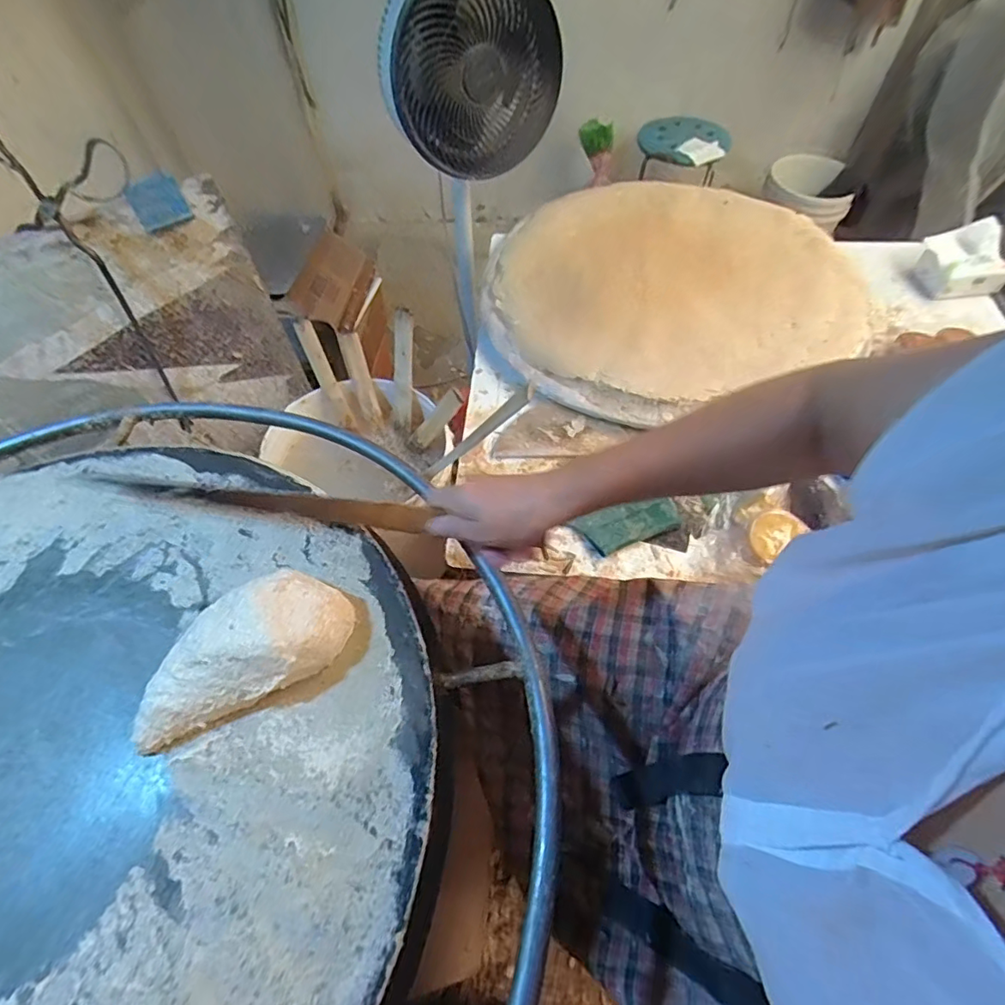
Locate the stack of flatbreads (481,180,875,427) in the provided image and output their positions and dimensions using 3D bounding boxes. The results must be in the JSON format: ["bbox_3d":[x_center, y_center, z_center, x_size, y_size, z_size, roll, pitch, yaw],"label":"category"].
[{"bbox_3d":[0.281,-0.415,0.956,0.652,0.060,0.551,-23,59,-12],"label":"stack of flatbreads"}]

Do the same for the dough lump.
[{"bbox_3d":[-0.207,0.120,0.423,0.179,0.055,0.085,-26,60,-14],"label":"dough lump"}]

